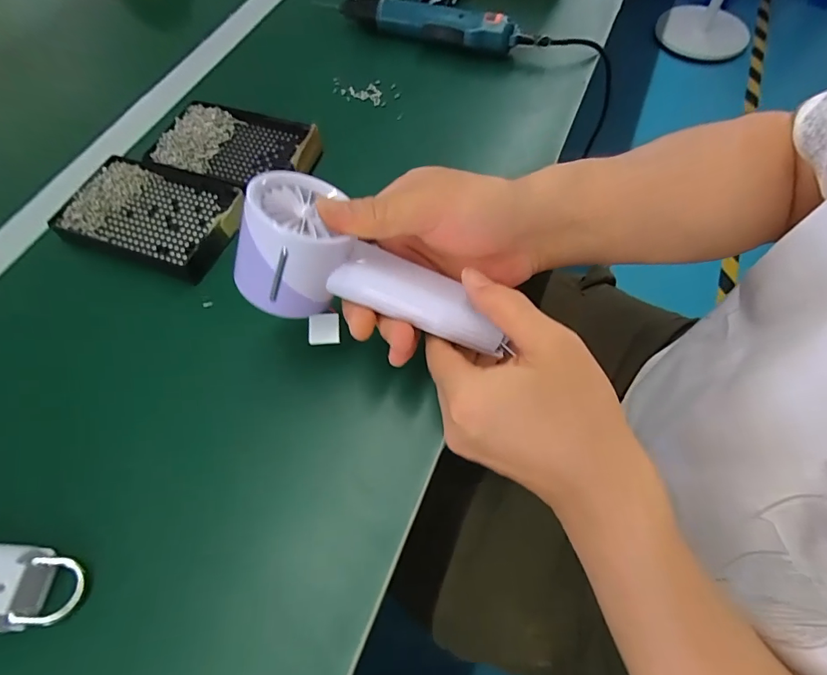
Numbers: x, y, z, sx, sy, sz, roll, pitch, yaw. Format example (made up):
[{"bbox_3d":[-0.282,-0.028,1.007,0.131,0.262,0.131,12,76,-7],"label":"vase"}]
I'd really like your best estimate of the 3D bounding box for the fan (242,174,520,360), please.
[{"bbox_3d":[-0.020,-0.040,0.268,0.161,0.050,0.074,22,63,-15],"label":"fan"}]

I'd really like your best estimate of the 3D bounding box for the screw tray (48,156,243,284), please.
[{"bbox_3d":[-0.221,-0.104,0.378,0.139,0.023,0.091,18,65,11],"label":"screw tray"}]

